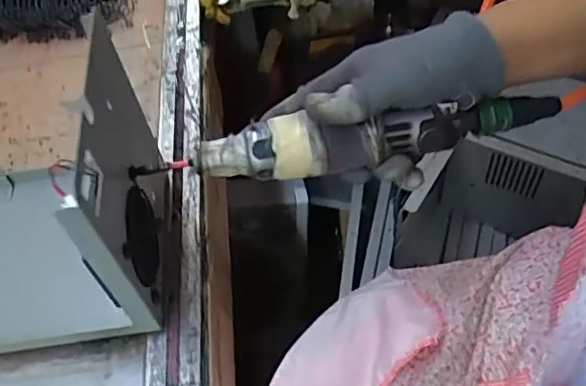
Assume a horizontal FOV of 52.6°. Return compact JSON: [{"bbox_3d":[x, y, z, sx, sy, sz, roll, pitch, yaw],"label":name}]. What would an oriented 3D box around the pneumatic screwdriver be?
[{"bbox_3d":[0.042,-0.038,0.391,0.280,0.031,0.033,-9,56,-6],"label":"pneumatic screwdriver"}]

